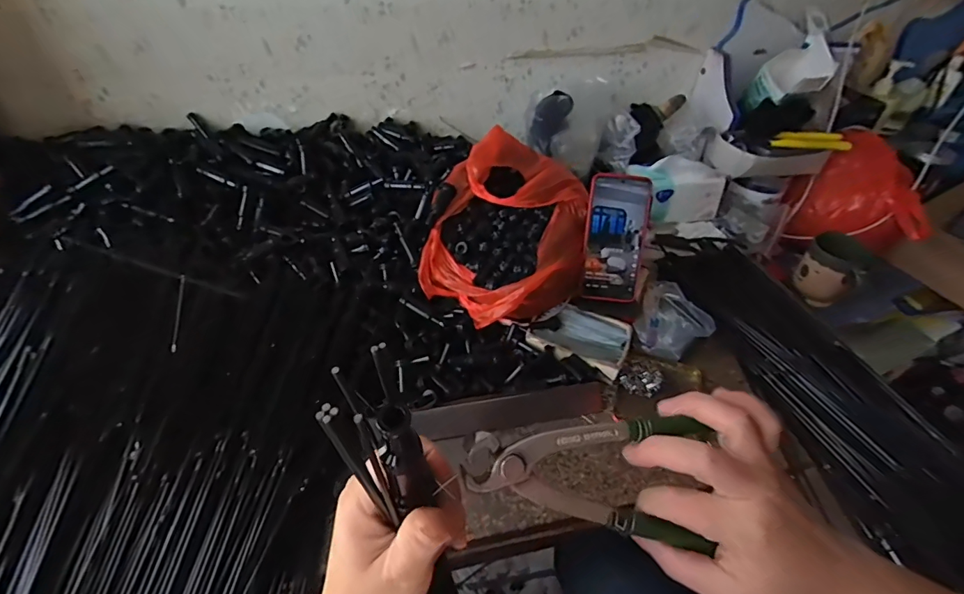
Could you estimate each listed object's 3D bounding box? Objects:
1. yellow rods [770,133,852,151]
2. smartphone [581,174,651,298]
[{"bbox_3d":[0.572,-0.271,0.786,0.136,0.023,0.019,2,44,0],"label":"yellow rods"},{"bbox_3d":[0.178,-0.077,0.610,0.078,0.164,0.011,4,11,2],"label":"smartphone"}]

